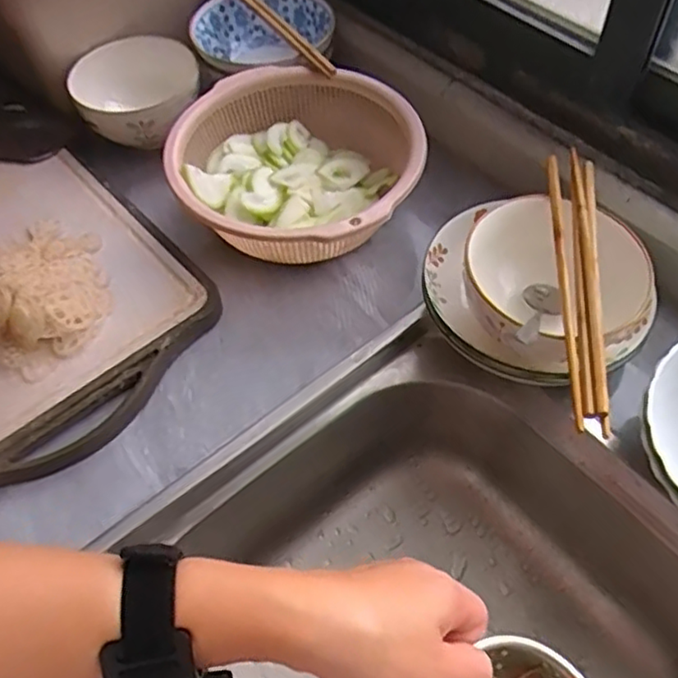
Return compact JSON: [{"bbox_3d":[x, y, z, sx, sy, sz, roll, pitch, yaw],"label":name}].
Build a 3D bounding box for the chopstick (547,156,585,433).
[{"bbox_3d":[0.155,-0.043,0.455,0.009,0.009,0.234,4,56,6],"label":"chopstick"}]

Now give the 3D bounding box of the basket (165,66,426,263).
[{"bbox_3d":[-0.036,-0.148,0.606,0.211,0.095,0.217,-1,55,2],"label":"basket"}]

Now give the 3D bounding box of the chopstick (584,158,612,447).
[{"bbox_3d":[0.174,-0.042,0.450,0.012,0.012,0.233,6,56,7],"label":"chopstick"}]

